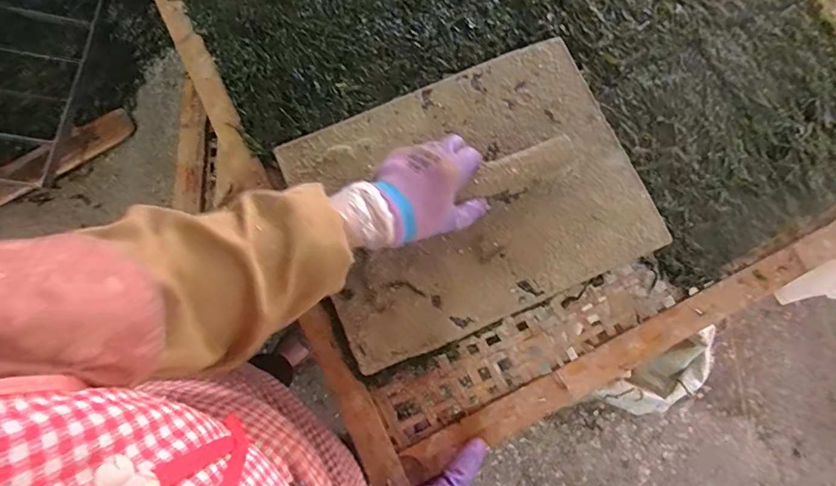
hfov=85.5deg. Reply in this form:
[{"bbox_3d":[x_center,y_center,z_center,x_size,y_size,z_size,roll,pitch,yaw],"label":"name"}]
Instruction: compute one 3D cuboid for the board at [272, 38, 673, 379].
[{"bbox_3d":[0.061,-0.052,0.498,0.363,0.038,0.273,-24,79,-7],"label":"board"}]

